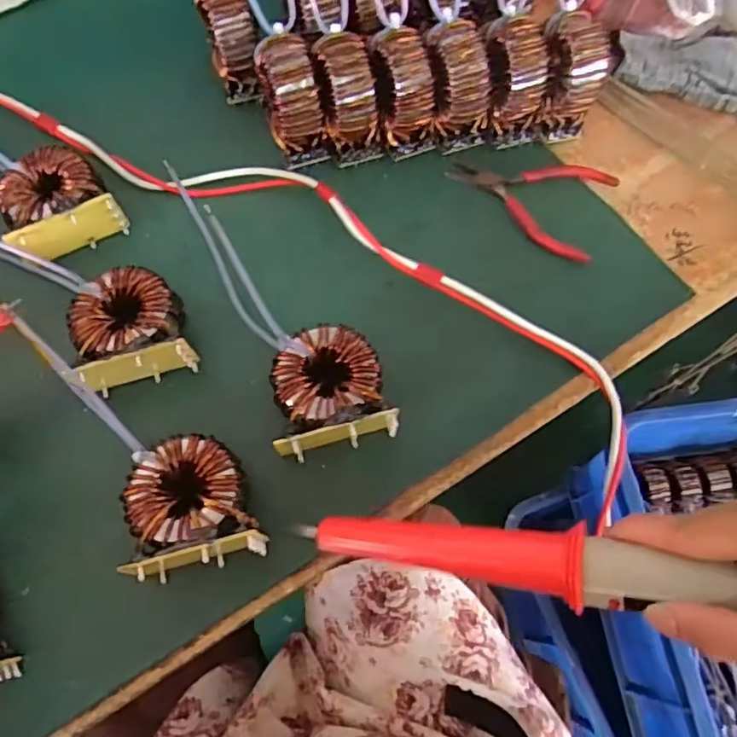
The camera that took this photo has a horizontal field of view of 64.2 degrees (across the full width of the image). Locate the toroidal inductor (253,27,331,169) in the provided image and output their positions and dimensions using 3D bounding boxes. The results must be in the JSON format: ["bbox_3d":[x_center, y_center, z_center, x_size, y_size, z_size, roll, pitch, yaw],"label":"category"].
[{"bbox_3d":[-0.059,-0.203,0.441,0.038,0.062,0.063,-15,69,-7],"label":"toroidal inductor"}]

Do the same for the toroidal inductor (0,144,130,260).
[{"bbox_3d":[-0.227,-0.121,0.431,0.073,0.033,0.071,-30,71,-12],"label":"toroidal inductor"}]

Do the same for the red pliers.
[{"bbox_3d":[0.122,-0.135,0.453,0.120,0.008,0.085,26,70,10],"label":"red pliers"}]

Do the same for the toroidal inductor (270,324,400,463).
[{"bbox_3d":[-0.025,0.014,0.378,0.074,0.033,0.072,-11,68,-5],"label":"toroidal inductor"}]

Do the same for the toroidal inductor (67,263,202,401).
[{"bbox_3d":[-0.159,-0.026,0.394,0.073,0.038,0.075,-14,69,-6],"label":"toroidal inductor"}]

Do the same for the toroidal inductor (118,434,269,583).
[{"bbox_3d":[-0.104,0.081,0.354,0.072,0.040,0.072,-13,69,-6],"label":"toroidal inductor"}]

